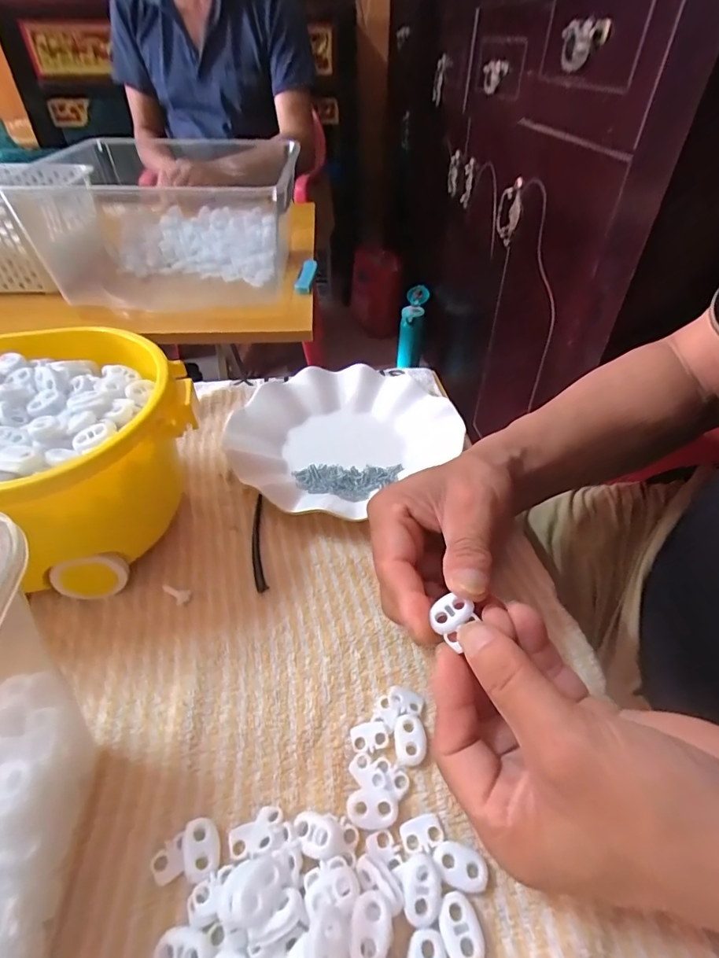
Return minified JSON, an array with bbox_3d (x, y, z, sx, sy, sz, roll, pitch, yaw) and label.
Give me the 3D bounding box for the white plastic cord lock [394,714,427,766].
[{"bbox_3d":[0.025,0.128,0.233,0.014,0.004,0.023,-2,43,-2],"label":"white plastic cord lock"}]

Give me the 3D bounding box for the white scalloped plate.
[{"bbox_3d":[-0.016,-0.042,0.398,0.180,0.020,0.180,0,43,0],"label":"white scalloped plate"}]

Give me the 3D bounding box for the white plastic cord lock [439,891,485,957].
[{"bbox_3d":[0.039,0.174,0.182,0.015,0.004,0.022,-10,44,-10],"label":"white plastic cord lock"}]

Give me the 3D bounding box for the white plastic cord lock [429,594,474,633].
[{"bbox_3d":[0.043,0.064,0.222,0.018,0.008,0.014,-41,58,-8],"label":"white plastic cord lock"}]

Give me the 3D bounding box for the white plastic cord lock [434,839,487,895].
[{"bbox_3d":[0.042,0.162,0.198,0.022,0.005,0.015,14,45,14],"label":"white plastic cord lock"}]

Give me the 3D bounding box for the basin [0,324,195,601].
[{"bbox_3d":[-0.224,-0.002,0.297,0.235,0.108,0.164,-12,45,-12],"label":"basin"}]

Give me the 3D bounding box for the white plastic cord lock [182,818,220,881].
[{"bbox_3d":[-0.067,0.157,0.201,0.014,0.004,0.022,-3,37,-24],"label":"white plastic cord lock"}]

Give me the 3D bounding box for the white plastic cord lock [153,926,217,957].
[{"bbox_3d":[-0.066,0.180,0.179,0.023,0.007,0.015,7,44,7],"label":"white plastic cord lock"}]

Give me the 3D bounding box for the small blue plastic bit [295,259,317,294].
[{"bbox_3d":[-0.075,-0.289,0.670,0.025,0.011,0.089,3,43,2],"label":"small blue plastic bit"}]

